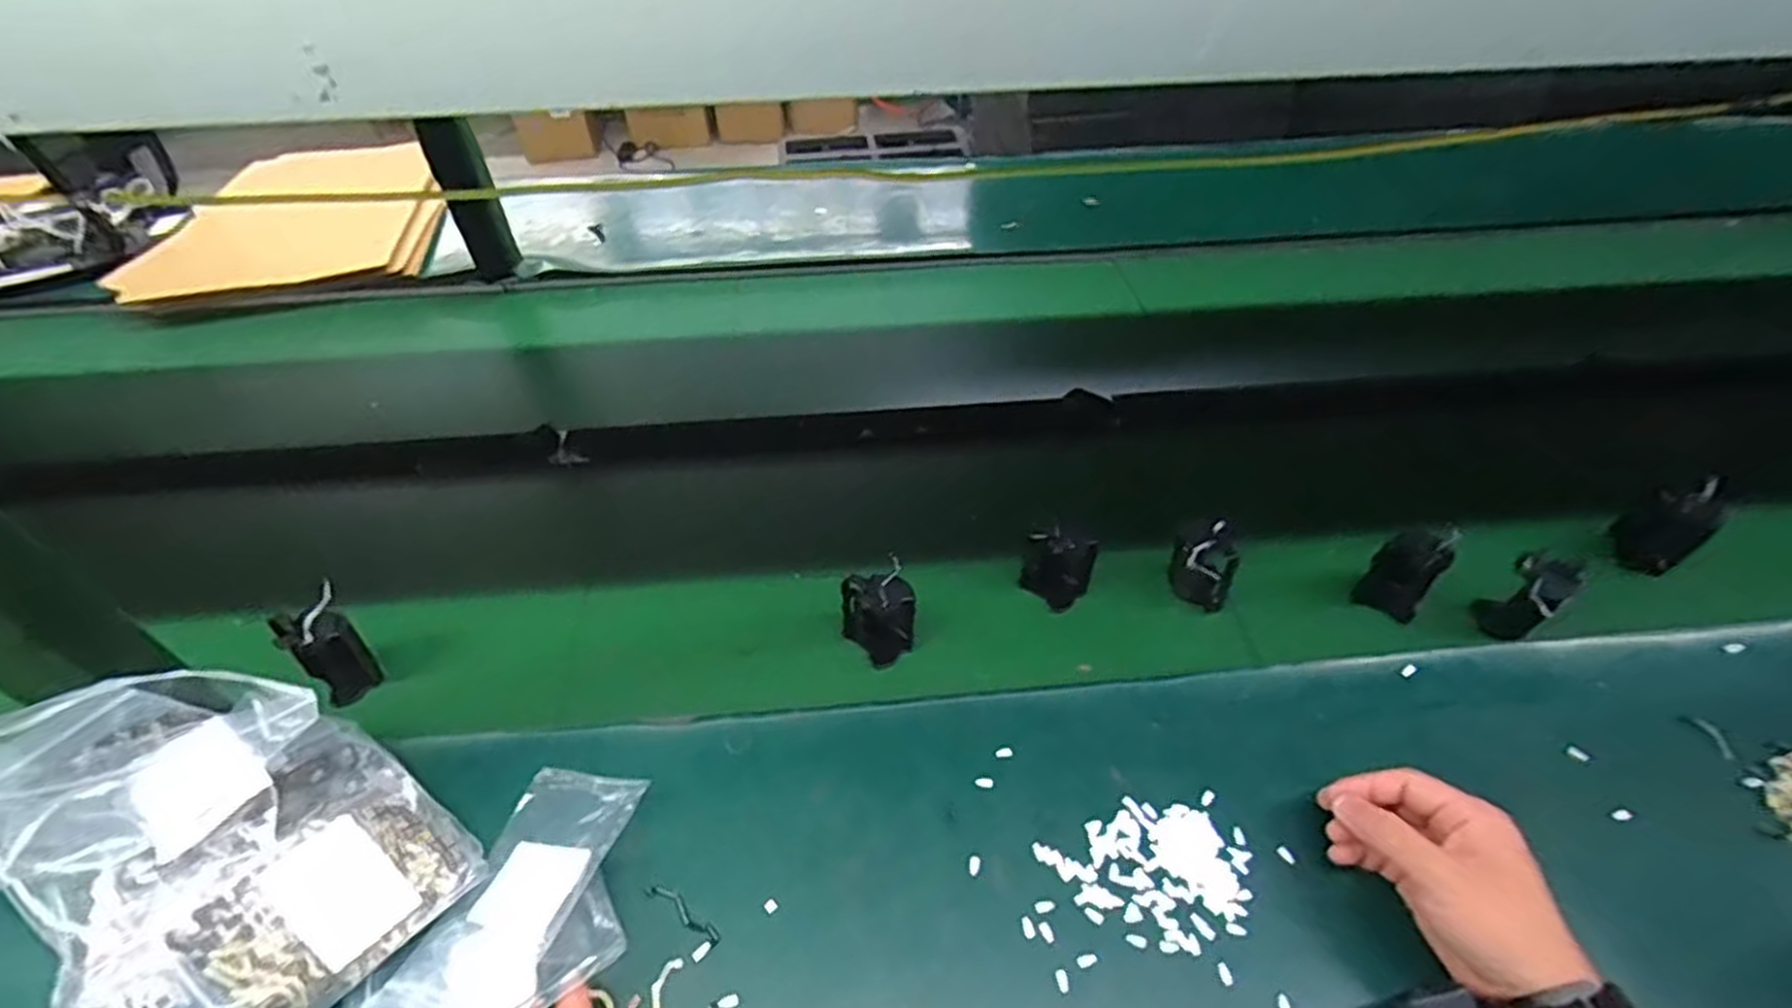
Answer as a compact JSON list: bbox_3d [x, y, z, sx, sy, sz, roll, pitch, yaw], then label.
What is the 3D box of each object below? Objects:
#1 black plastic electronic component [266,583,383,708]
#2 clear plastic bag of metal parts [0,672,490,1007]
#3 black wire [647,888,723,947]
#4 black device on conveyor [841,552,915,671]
[{"bbox_3d":[-0.421,0.107,0.575,0.043,0.073,0.051,-36,54,-27],"label":"black plastic electronic component"},{"bbox_3d":[-0.390,0.192,0.424,0.189,0.149,0.198,32,55,27],"label":"clear plastic bag of metal parts"},{"bbox_3d":[-0.128,0.248,0.471,0.055,0.004,0.011,22,47,23],"label":"black wire"},{"bbox_3d":[-0.013,0.085,0.598,0.049,0.071,0.046,-20,49,-15],"label":"black device on conveyor"}]

